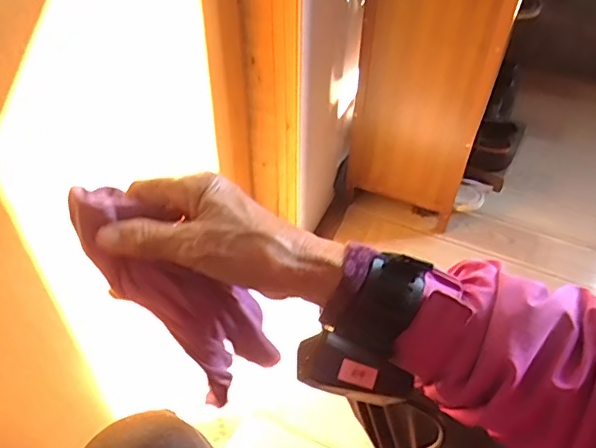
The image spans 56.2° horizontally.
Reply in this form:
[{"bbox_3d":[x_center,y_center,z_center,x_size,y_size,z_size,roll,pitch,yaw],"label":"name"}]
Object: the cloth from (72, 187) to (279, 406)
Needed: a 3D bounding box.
[{"bbox_3d":[-0.080,0.055,0.381,0.052,0.191,0.054,-13,38,42],"label":"cloth"}]

